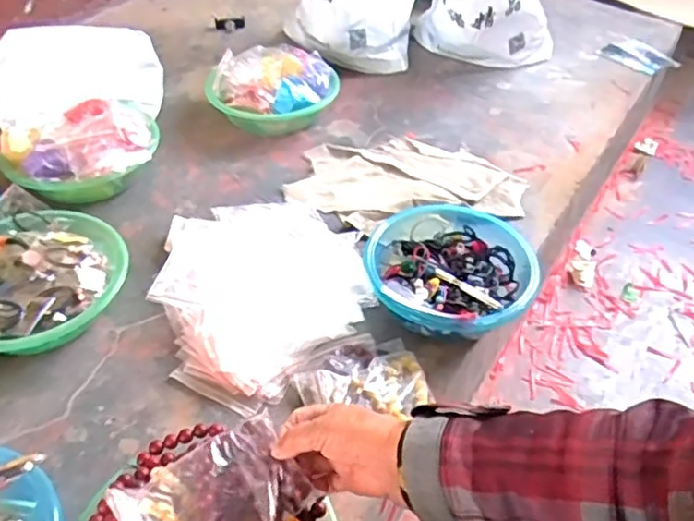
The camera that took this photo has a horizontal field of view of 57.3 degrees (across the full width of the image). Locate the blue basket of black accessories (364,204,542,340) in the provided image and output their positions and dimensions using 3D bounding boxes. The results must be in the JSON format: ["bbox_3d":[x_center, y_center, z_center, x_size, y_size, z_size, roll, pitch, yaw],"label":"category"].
[{"bbox_3d":[0.137,0.008,0.859,0.232,0.093,0.244,16,45,15],"label":"blue basket of black accessories"}]

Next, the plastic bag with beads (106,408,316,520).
[{"bbox_3d":[-0.118,0.200,0.541,0.146,0.049,0.119,-33,53,-31],"label":"plastic bag with beads"}]

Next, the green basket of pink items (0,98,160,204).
[{"bbox_3d":[-0.421,-0.167,1.023,0.220,0.105,0.185,1,43,-1],"label":"green basket of pink items"}]

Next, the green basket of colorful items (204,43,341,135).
[{"bbox_3d":[-0.138,-0.321,1.189,0.240,0.113,0.213,-7,44,-8],"label":"green basket of colorful items"}]

